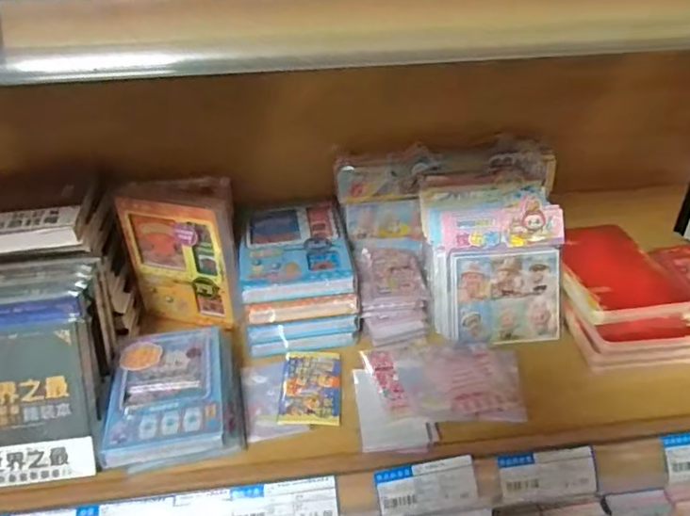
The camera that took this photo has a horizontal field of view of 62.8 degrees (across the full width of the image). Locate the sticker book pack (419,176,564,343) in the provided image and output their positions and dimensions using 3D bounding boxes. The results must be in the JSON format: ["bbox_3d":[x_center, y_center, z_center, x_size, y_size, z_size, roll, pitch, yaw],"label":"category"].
[{"bbox_3d":[0.146,0.001,0.564,0.128,0.160,0.036,-2,3,2],"label":"sticker book pack"}]

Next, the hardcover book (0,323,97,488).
[{"bbox_3d":[-0.241,0.112,0.428,0.089,0.118,0.009,-2,2,-7],"label":"hardcover book"}]

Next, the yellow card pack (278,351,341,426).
[{"bbox_3d":[-0.030,0.116,0.519,0.052,0.005,0.086,-1,35,1],"label":"yellow card pack"}]

